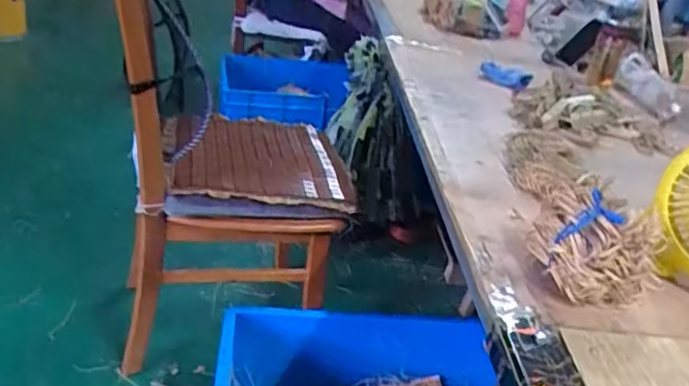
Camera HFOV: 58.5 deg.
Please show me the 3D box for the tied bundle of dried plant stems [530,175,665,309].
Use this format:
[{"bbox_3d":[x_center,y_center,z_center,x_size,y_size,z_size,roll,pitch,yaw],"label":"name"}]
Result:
[{"bbox_3d":[0.313,0.061,0.781,0.125,0.114,0.140,-2,28,-17],"label":"tied bundle of dried plant stems"}]

